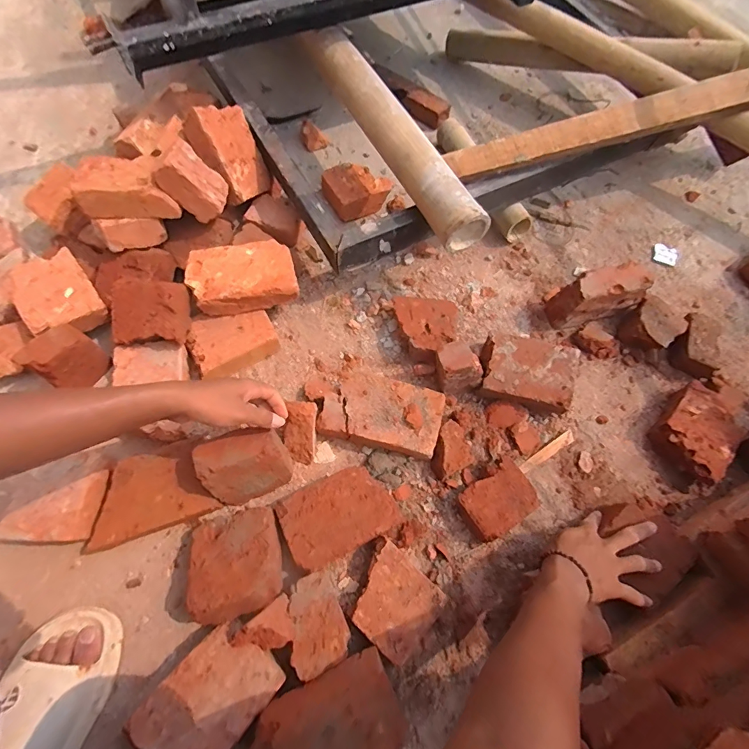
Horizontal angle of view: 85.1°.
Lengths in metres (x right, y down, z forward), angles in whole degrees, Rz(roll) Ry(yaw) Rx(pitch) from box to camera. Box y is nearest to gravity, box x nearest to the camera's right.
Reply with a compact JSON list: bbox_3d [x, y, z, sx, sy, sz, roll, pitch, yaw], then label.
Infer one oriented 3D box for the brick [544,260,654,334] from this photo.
[{"bbox_3d":[0.397,-0.137,0.728,0.156,0.105,0.065,-18,68,-10],"label":"brick"}]

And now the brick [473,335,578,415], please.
[{"bbox_3d":[0.247,-0.003,0.663,0.144,0.046,0.115,14,66,3],"label":"brick"}]

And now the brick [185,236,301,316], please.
[{"bbox_3d":[-0.217,-0.159,0.683,0.166,0.055,0.105,-9,67,-7],"label":"brick"}]

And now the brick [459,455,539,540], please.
[{"bbox_3d":[0.180,0.187,0.604,0.103,0.054,0.077,-35,73,-17],"label":"brick"}]

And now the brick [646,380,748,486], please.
[{"bbox_3d":[0.524,0.093,0.664,0.150,0.056,0.112,-39,73,-18],"label":"brick"}]

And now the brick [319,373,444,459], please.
[{"bbox_3d":[0.012,0.066,0.661,0.182,0.057,0.108,14,66,4],"label":"brick"}]

